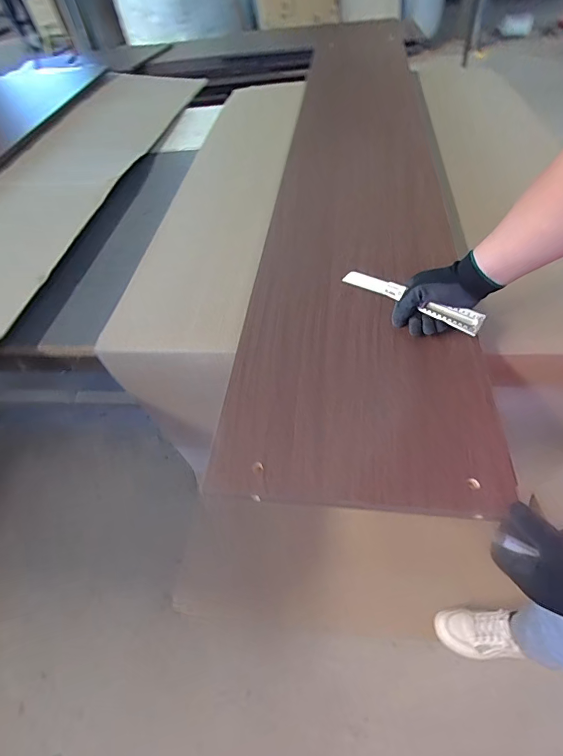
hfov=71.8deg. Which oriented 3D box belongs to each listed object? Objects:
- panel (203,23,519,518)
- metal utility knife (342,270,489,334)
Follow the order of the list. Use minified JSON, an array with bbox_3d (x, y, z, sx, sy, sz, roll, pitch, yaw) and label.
[{"bbox_3d":[0.174,-0.470,0.877,0.364,0.034,1.517,3,54,12],"label":"panel"},{"bbox_3d":[0.188,-0.118,0.573,0.208,0.026,0.020,30,59,25],"label":"metal utility knife"}]

